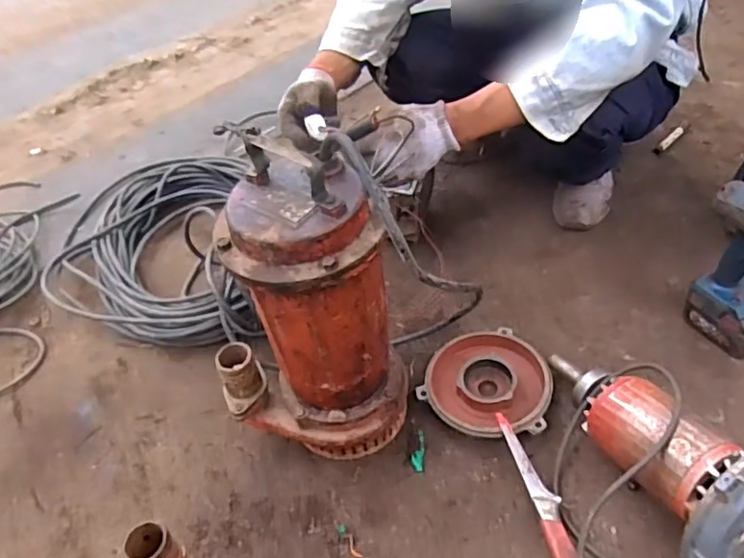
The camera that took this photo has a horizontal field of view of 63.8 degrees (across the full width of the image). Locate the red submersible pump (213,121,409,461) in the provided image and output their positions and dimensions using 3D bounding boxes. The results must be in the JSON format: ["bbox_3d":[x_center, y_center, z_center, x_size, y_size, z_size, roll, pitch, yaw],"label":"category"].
[{"bbox_3d":[-0.086,0.053,0.741,0.229,0.453,0.151,4,47,10],"label":"red submersible pump"}]

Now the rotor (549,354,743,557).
[{"bbox_3d":[0.356,0.206,0.751,0.166,0.176,0.369,-24,33,-14],"label":"rotor"}]

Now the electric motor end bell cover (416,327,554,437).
[{"bbox_3d":[0.168,0.158,0.903,0.193,0.033,0.179,-5,47,3],"label":"electric motor end bell cover"}]

